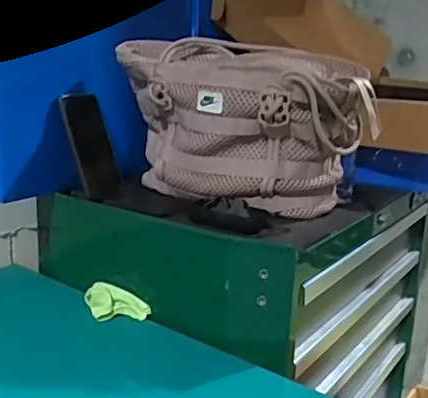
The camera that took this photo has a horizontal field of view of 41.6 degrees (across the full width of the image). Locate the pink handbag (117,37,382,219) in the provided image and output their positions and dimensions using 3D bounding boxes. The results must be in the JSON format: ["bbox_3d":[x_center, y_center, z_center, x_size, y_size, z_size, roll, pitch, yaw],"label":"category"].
[{"bbox_3d":[0.034,-0.108,0.858,0.394,0.219,0.158,14,18,33],"label":"pink handbag"}]

